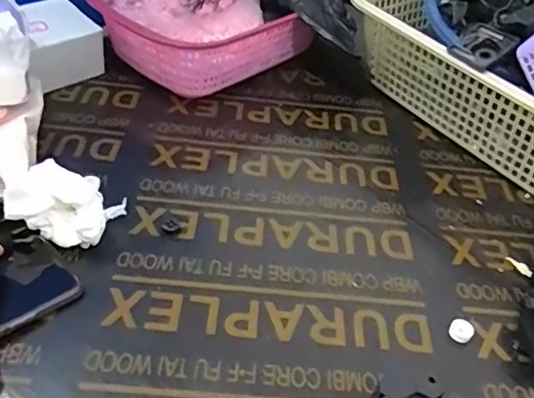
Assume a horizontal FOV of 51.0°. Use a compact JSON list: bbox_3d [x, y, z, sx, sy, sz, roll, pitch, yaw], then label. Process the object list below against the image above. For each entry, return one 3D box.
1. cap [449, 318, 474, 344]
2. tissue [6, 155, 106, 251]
[{"bbox_3d":[0.159,0.108,0.456,0.018,0.007,0.018,4,42,-4],"label":"cap"},{"bbox_3d":[-0.173,0.005,0.479,0.080,0.059,0.061,3,42,-5],"label":"tissue"}]

